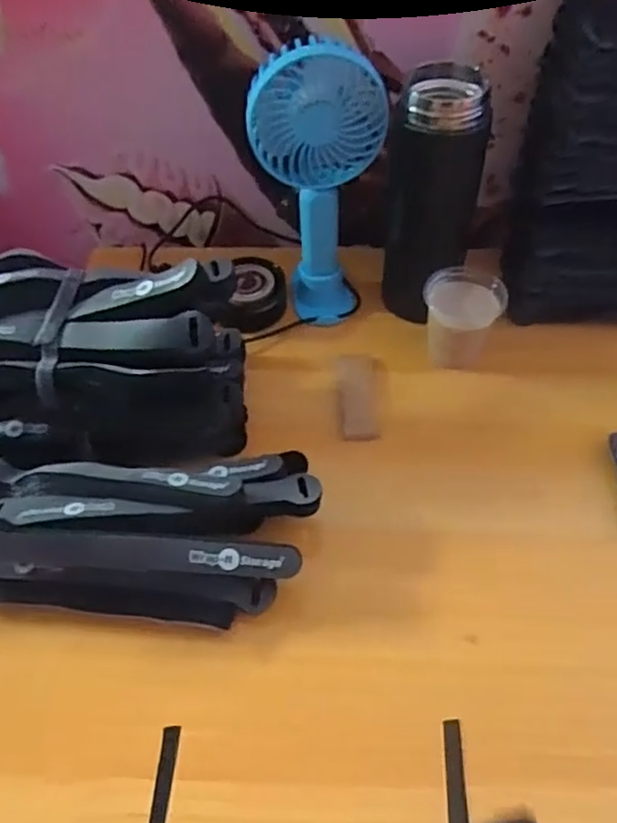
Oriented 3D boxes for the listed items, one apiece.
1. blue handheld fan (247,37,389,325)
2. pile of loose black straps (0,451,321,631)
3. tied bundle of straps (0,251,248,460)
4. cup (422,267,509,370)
[{"bbox_3d":[0.008,-0.170,0.518,0.103,0.203,0.071,0,52,3],"label":"blue handheld fan"},{"bbox_3d":[-0.116,0.079,0.428,0.239,0.062,0.107,0,52,3],"label":"pile of loose black straps"},{"bbox_3d":[-0.157,-0.036,0.475,0.212,0.122,0.118,1,52,3],"label":"tied bundle of straps"},{"bbox_3d":[0.134,-0.082,0.556,0.074,0.062,0.063,-33,58,-22],"label":"cup"}]

